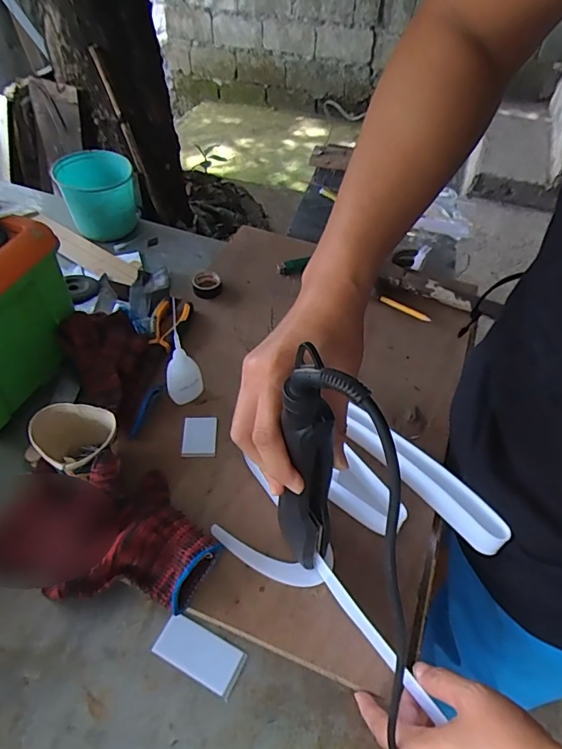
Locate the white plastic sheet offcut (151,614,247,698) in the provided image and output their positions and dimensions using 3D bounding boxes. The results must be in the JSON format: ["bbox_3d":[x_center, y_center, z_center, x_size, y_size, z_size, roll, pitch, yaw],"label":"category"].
[{"bbox_3d":[-0.075,0.259,0.438,0.081,0.005,0.038,24,53,15],"label":"white plastic sheet offcut"}]

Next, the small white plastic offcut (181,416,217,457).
[{"bbox_3d":[-0.098,0.074,0.567,0.041,0.005,0.054,1,51,-4],"label":"small white plastic offcut"}]

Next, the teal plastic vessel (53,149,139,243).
[{"bbox_3d":[-0.313,-0.308,0.814,0.115,0.109,0.107,-22,56,-21],"label":"teal plastic vessel"}]

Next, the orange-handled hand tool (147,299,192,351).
[{"bbox_3d":[-0.161,-0.070,0.667,0.046,0.017,0.093,14,50,1],"label":"orange-handled hand tool"}]

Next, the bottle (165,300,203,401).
[{"bbox_3d":[-0.119,-0.017,0.557,0.044,0.138,0.032,-12,52,-12],"label":"bottle"}]

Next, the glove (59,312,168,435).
[{"bbox_3d":[-0.209,-0.016,0.605,0.101,0.061,0.190,-29,57,-24],"label":"glove"}]

